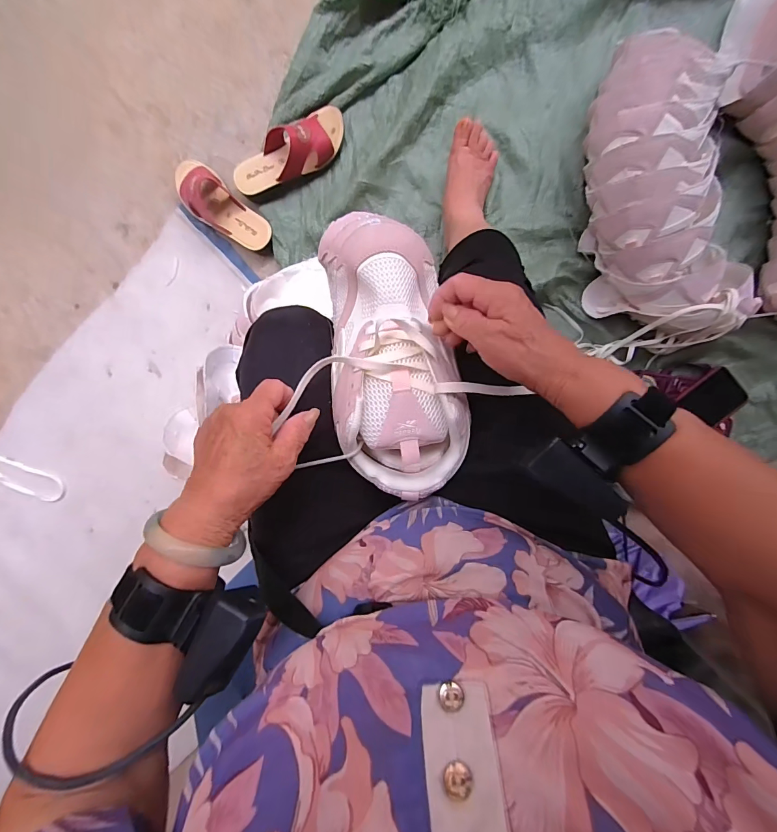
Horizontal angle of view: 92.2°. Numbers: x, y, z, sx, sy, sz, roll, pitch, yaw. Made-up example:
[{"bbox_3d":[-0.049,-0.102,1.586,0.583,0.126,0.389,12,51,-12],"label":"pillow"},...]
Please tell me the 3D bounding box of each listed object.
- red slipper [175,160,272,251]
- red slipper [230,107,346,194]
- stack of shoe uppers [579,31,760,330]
[{"bbox_3d":[-0.323,-0.396,0.711,0.228,0.065,0.086,44,96,0],"label":"red slipper"},{"bbox_3d":[-0.182,-0.485,0.688,0.228,0.070,0.088,-33,91,6],"label":"red slipper"},{"bbox_3d":[0.436,-0.341,0.602,0.197,0.148,0.435,-11,93,5],"label":"stack of shoe uppers"}]

